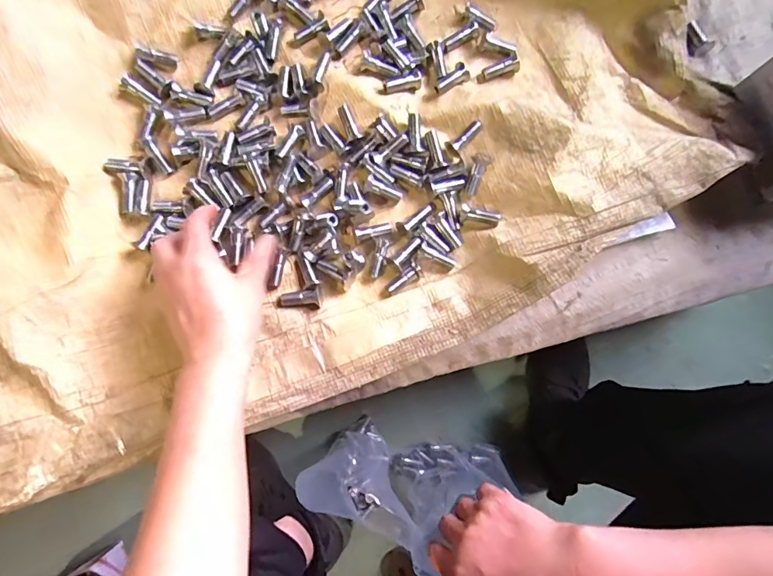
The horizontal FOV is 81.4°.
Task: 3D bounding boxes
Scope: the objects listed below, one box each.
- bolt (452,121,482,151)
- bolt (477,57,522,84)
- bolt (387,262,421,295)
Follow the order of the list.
[{"bbox_3d":[0.073,-0.139,0.408,0.009,0.008,0.033,44,81,3],"label":"bolt"},{"bbox_3d":[0.108,-0.213,0.441,0.042,0.014,0.015,-19,83,-7],"label":"bolt"},{"bbox_3d":[0.016,-0.007,0.399,0.034,0.013,0.012,-39,86,-8],"label":"bolt"}]

